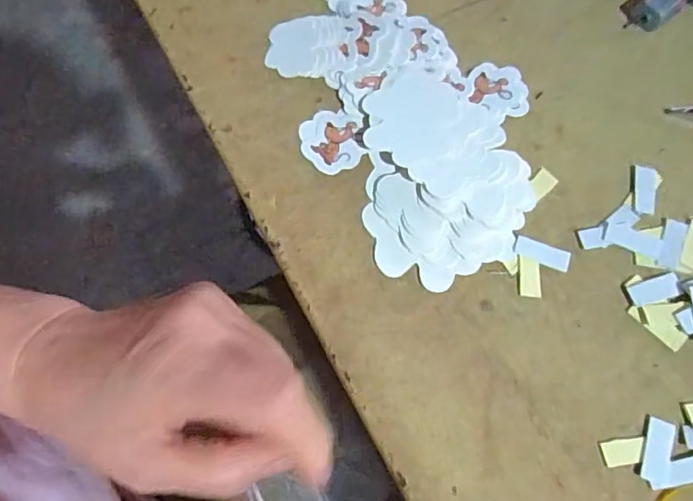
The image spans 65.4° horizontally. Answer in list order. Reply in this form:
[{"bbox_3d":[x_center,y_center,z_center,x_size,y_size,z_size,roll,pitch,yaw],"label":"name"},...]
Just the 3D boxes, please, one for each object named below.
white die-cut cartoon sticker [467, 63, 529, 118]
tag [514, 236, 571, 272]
[{"bbox_3d":[0.089,-0.095,0.318,0.034,0.007,0.033,2,67,1],"label":"white die-cut cartoon sticker"},{"bbox_3d":[0.101,0.001,0.278,0.028,0.004,0.011,18,69,8],"label":"tag"}]

